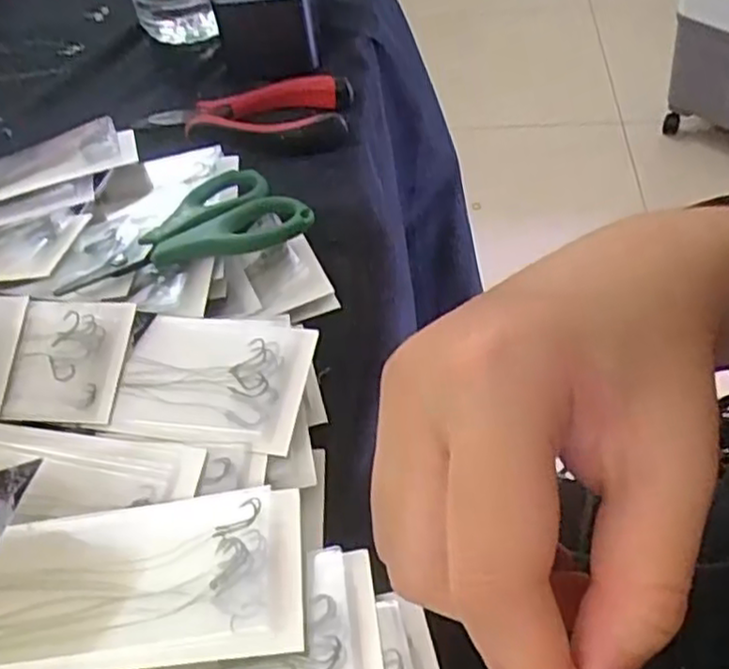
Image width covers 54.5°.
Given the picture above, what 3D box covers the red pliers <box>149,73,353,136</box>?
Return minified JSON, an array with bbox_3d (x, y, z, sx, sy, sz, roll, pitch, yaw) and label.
[{"bbox_3d":[-0.059,-0.113,0.369,0.103,0.021,0.040,-5,48,3],"label":"red pliers"}]

